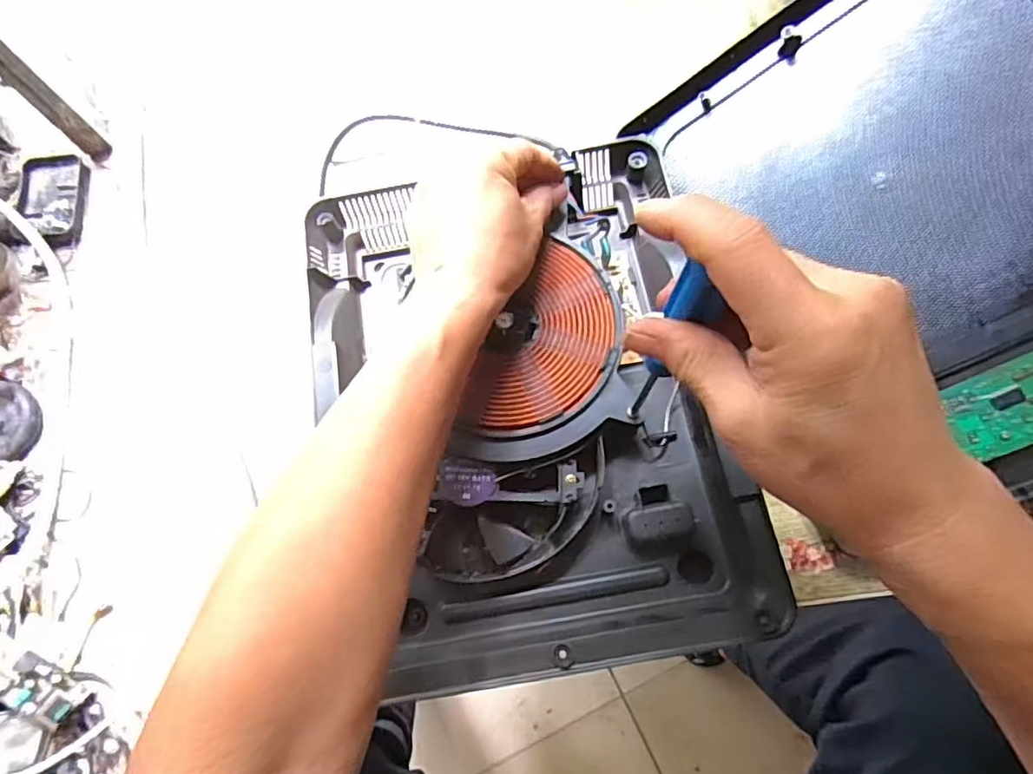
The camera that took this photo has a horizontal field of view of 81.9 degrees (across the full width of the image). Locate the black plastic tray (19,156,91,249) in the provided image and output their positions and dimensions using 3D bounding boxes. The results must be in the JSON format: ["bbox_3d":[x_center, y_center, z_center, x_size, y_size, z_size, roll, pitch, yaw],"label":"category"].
[{"bbox_3d":[-0.801,-0.330,1.039,0.097,0.028,0.194,-10,64,-18],"label":"black plastic tray"}]

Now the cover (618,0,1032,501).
[{"bbox_3d":[0.266,-0.113,0.378,0.265,0.057,0.355,-31,69,24],"label":"cover"}]

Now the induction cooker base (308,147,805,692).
[{"bbox_3d":[0.000,0.003,0.412,0.263,0.056,0.353,-11,73,-1],"label":"induction cooker base"}]

